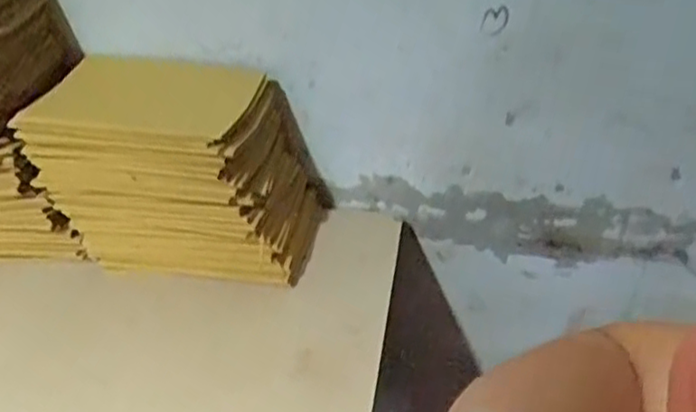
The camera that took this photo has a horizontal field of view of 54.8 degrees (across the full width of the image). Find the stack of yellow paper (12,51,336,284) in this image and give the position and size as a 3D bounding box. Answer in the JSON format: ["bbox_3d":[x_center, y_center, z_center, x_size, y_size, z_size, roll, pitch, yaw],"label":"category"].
[{"bbox_3d":[-0.155,-0.037,0.656,0.236,0.157,0.151,6,35,9],"label":"stack of yellow paper"}]

